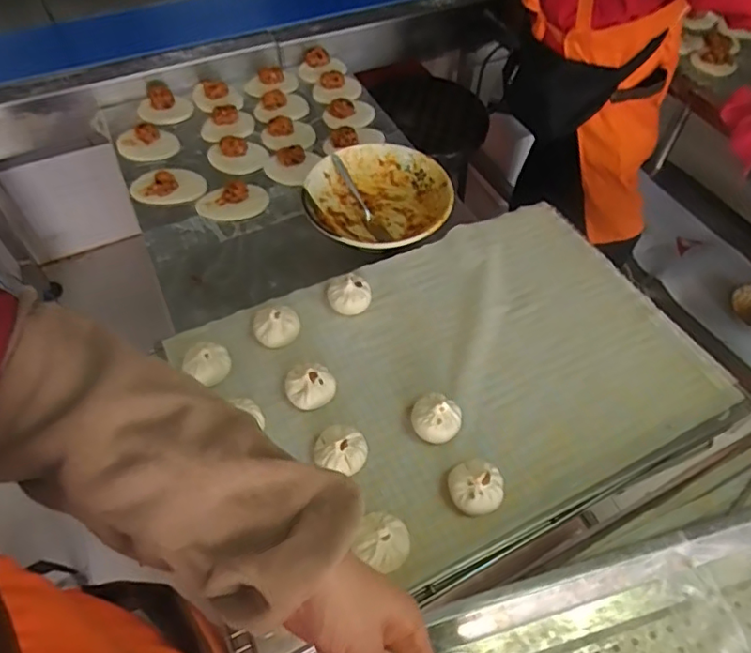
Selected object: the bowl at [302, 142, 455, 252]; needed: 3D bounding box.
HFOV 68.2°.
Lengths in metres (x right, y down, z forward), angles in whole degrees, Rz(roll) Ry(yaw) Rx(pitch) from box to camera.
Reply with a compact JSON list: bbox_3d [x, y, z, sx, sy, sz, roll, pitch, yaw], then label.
[{"bbox_3d":[0.004,-0.179,0.846,0.214,0.077,0.202,22,57,13],"label":"bowl"}]

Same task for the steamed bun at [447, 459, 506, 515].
[{"bbox_3d":[0.102,0.160,0.559,0.052,0.034,0.053,1,55,-1],"label":"steamed bun"}]

